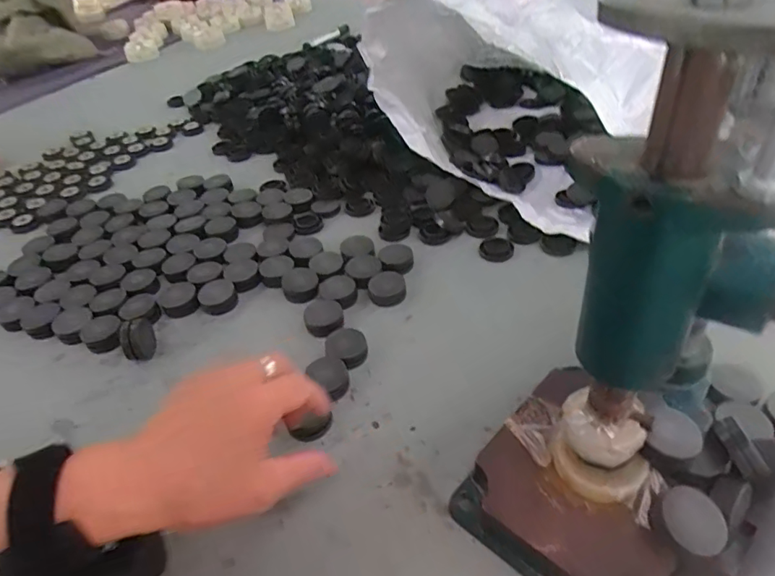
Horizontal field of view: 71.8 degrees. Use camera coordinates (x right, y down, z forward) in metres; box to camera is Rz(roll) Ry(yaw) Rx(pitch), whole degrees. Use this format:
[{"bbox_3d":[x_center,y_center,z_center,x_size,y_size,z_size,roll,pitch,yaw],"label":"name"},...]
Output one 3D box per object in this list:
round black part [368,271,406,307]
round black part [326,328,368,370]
[{"bbox_3d":[0.000,0.002,0.482,0.033,0.013,0.034,-4,41,4],"label":"round black part"},{"bbox_3d":[-0.032,0.049,0.429,0.031,0.015,0.036,-11,41,-4],"label":"round black part"}]

